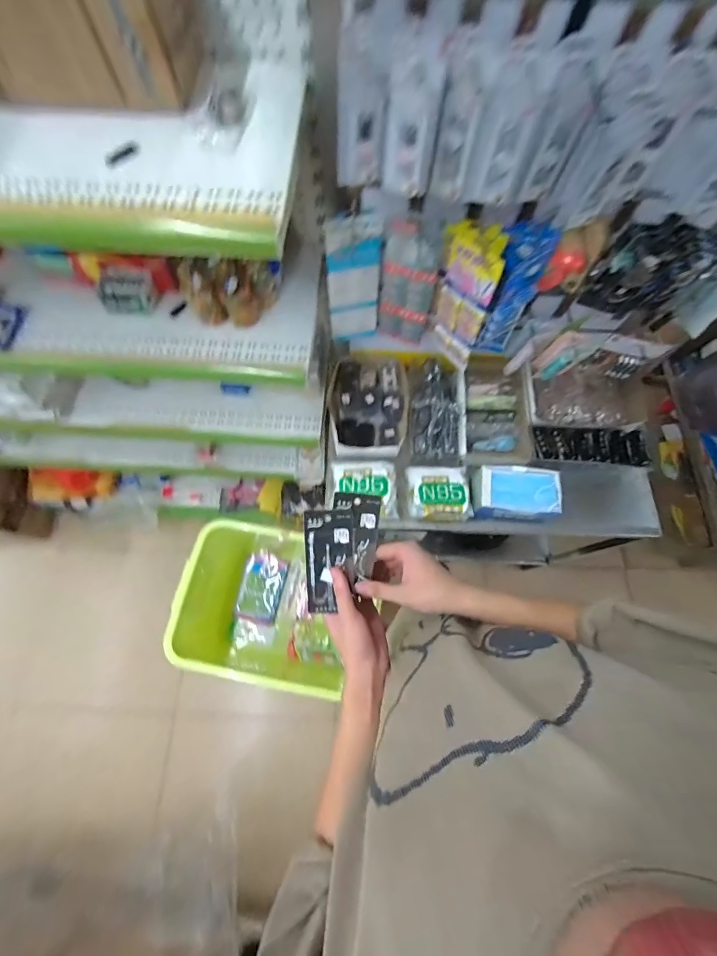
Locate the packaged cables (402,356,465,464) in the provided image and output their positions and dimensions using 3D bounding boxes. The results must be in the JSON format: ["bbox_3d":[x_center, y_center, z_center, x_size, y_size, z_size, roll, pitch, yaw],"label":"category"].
[{"bbox_3d":[0.201,-0.173,0.970,0.137,0.079,0.284,-1,71,-1],"label":"packaged cables"}]

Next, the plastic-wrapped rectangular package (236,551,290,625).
[{"bbox_3d":[-0.319,0.361,1.229,0.157,0.028,0.218,12,86,22],"label":"plastic-wrapped rectangular package"}]

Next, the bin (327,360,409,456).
[{"bbox_3d":[0.028,-0.178,0.985,0.198,0.088,0.278,-1,71,-1],"label":"bin"}]

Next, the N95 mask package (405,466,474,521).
[{"bbox_3d":[0.192,0.033,0.876,0.144,0.048,0.122,-2,71,-1],"label":"N95 mask package"}]

